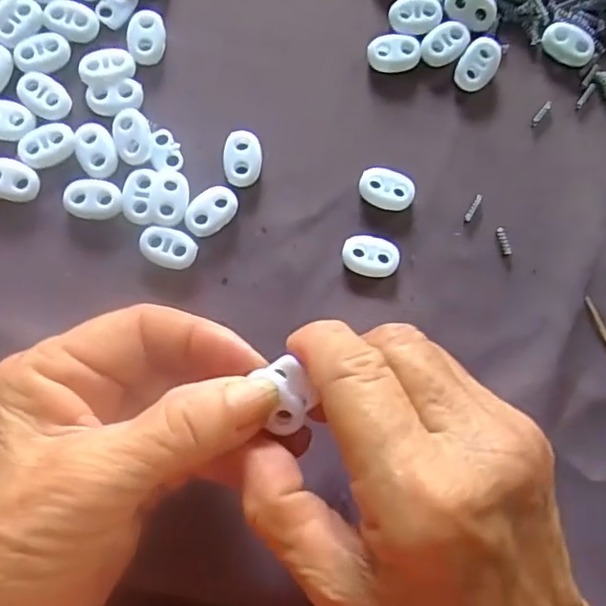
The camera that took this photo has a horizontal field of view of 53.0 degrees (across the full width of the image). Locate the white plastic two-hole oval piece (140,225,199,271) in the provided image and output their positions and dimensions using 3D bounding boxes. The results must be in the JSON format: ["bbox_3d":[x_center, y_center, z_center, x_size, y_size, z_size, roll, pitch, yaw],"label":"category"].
[{"bbox_3d":[-0.053,-0.022,0.242,0.022,0.005,0.015,14,80,-2],"label":"white plastic two-hole oval piece"}]

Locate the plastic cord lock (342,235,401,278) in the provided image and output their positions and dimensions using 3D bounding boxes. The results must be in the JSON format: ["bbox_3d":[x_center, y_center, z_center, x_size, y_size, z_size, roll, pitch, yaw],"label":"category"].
[{"bbox_3d":[0.027,-0.019,0.245,0.023,0.006,0.015,14,80,-2],"label":"plastic cord lock"}]

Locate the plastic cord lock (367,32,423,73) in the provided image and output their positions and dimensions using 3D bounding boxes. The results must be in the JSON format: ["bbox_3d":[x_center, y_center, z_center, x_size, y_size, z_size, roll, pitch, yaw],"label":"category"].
[{"bbox_3d":[0.039,-0.107,0.258,0.022,0.005,0.015,-3,81,-5],"label":"plastic cord lock"}]

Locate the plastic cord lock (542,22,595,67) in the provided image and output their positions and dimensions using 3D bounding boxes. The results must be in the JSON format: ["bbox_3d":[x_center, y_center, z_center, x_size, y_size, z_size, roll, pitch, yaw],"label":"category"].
[{"bbox_3d":[0.114,-0.111,0.261,0.022,0.007,0.014,27,80,0],"label":"plastic cord lock"}]

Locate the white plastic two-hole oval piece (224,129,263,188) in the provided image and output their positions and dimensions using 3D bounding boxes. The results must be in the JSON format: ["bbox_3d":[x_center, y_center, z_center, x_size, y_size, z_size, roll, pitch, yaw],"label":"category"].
[{"bbox_3d":[-0.024,-0.059,0.249,0.015,0.005,0.023,4,81,-4],"label":"white plastic two-hole oval piece"}]

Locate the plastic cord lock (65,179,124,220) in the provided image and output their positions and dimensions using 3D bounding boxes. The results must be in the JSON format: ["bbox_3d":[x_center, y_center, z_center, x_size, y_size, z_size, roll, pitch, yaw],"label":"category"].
[{"bbox_3d":[-0.083,-0.042,0.242,0.022,0.004,0.016,4,81,-4],"label":"plastic cord lock"}]

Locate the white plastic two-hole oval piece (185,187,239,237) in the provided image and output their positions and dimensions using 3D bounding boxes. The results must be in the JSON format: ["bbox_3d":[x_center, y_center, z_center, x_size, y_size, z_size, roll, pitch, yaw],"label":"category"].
[{"bbox_3d":[-0.037,-0.037,0.244,0.024,0.004,0.014,-42,86,-9],"label":"white plastic two-hole oval piece"}]

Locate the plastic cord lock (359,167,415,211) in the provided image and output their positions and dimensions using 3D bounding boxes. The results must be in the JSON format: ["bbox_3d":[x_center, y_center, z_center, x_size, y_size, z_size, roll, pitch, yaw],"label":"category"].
[{"bbox_3d":[0.034,-0.047,0.249,0.022,0.006,0.015,21,80,-1],"label":"plastic cord lock"}]

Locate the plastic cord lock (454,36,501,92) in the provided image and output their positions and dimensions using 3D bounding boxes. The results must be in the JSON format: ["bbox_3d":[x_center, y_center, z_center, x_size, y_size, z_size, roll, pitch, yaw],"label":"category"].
[{"bbox_3d":[0.074,-0.101,0.258,0.015,0.008,0.023,27,80,0],"label":"plastic cord lock"}]

